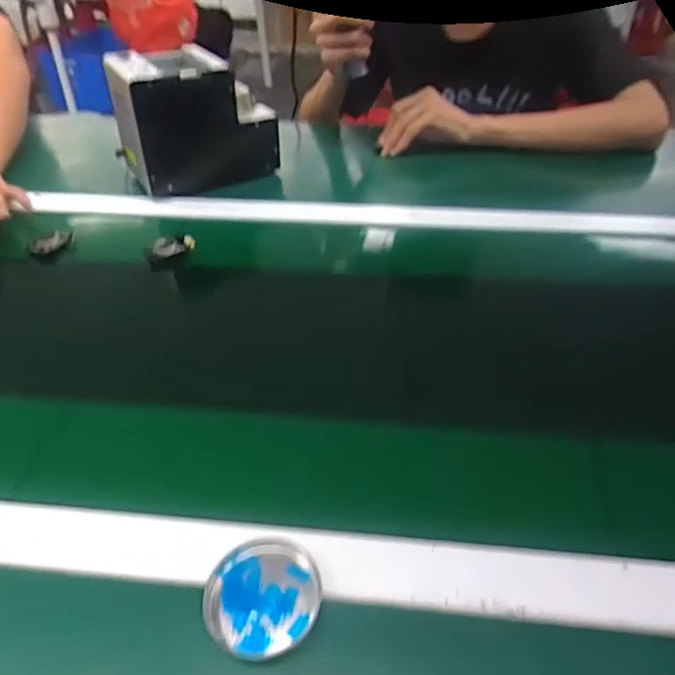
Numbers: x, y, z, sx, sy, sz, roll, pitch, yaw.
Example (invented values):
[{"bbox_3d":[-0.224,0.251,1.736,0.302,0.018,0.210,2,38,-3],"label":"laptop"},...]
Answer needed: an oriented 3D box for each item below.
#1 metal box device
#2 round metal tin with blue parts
[{"bbox_3d":[-0.192,-0.290,0.747,0.190,0.146,0.129,-21,45,-22],"label":"metal box device"},{"bbox_3d":[-0.044,0.151,0.329,0.066,0.019,0.060,-1,41,0],"label":"round metal tin with blue parts"}]

